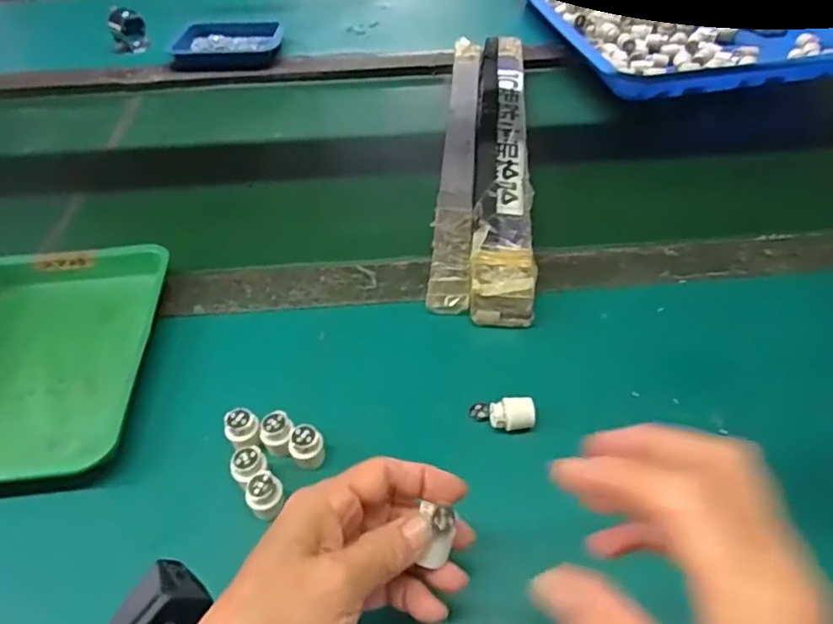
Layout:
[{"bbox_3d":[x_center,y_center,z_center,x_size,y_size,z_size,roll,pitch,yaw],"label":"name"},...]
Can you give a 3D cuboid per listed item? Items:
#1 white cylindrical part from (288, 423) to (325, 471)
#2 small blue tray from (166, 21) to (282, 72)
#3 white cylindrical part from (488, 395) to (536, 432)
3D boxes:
[{"bbox_3d":[-0.070,0.087,0.387,0.019,0.021,0.019,-2,45,2],"label":"white cylindrical part"},{"bbox_3d":[-0.272,-0.388,0.880,0.151,0.030,0.122,-4,45,0],"label":"small blue tray"},{"bbox_3d":[0.064,0.071,0.405,0.029,0.020,0.020,3,46,6],"label":"white cylindrical part"}]

